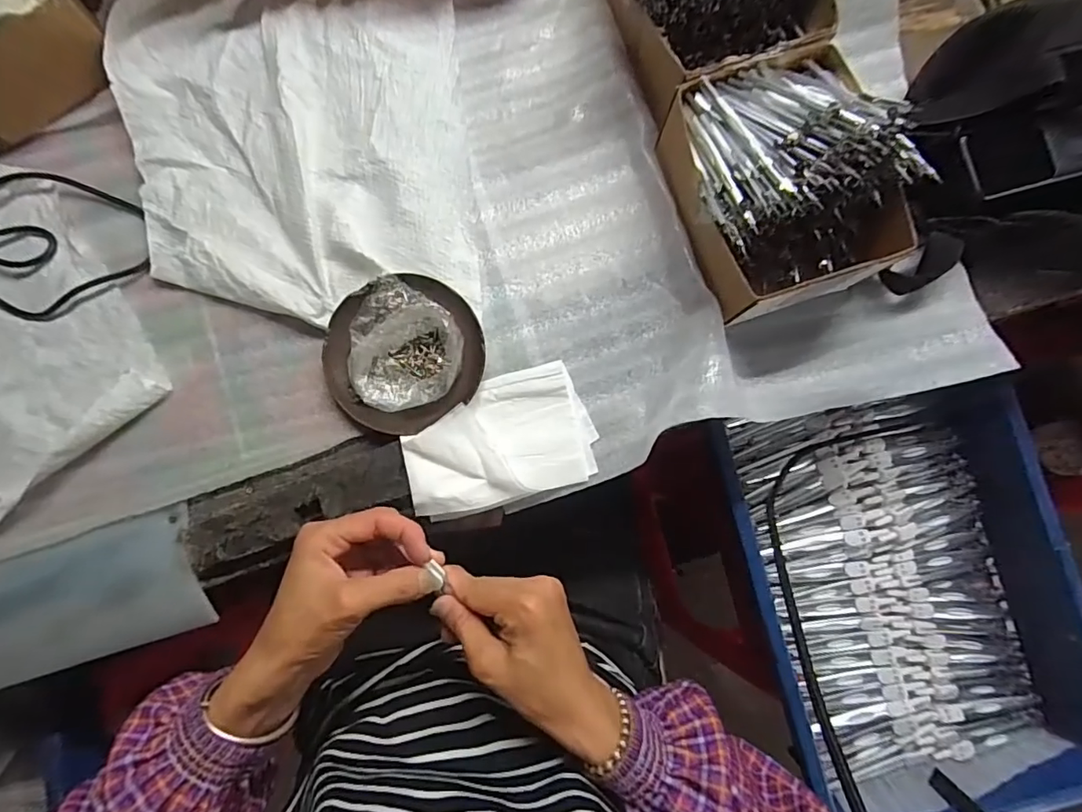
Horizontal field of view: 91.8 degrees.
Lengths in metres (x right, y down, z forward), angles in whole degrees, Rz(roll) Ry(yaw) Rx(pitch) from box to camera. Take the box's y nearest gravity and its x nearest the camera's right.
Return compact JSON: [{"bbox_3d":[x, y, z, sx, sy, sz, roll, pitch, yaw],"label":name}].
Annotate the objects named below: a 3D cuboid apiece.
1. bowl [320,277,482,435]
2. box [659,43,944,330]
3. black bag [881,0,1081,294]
[{"bbox_3d":[-0.102,-0.041,0.383,0.113,0.025,0.110,0,85,-1],"label":"bowl"},{"bbox_3d":[0.171,-0.159,0.367,0.134,0.096,0.162,-16,85,-3],"label":"box"},{"bbox_3d":[0.403,-0.196,0.380,0.242,0.094,0.190,-2,85,-1],"label":"black bag"}]

